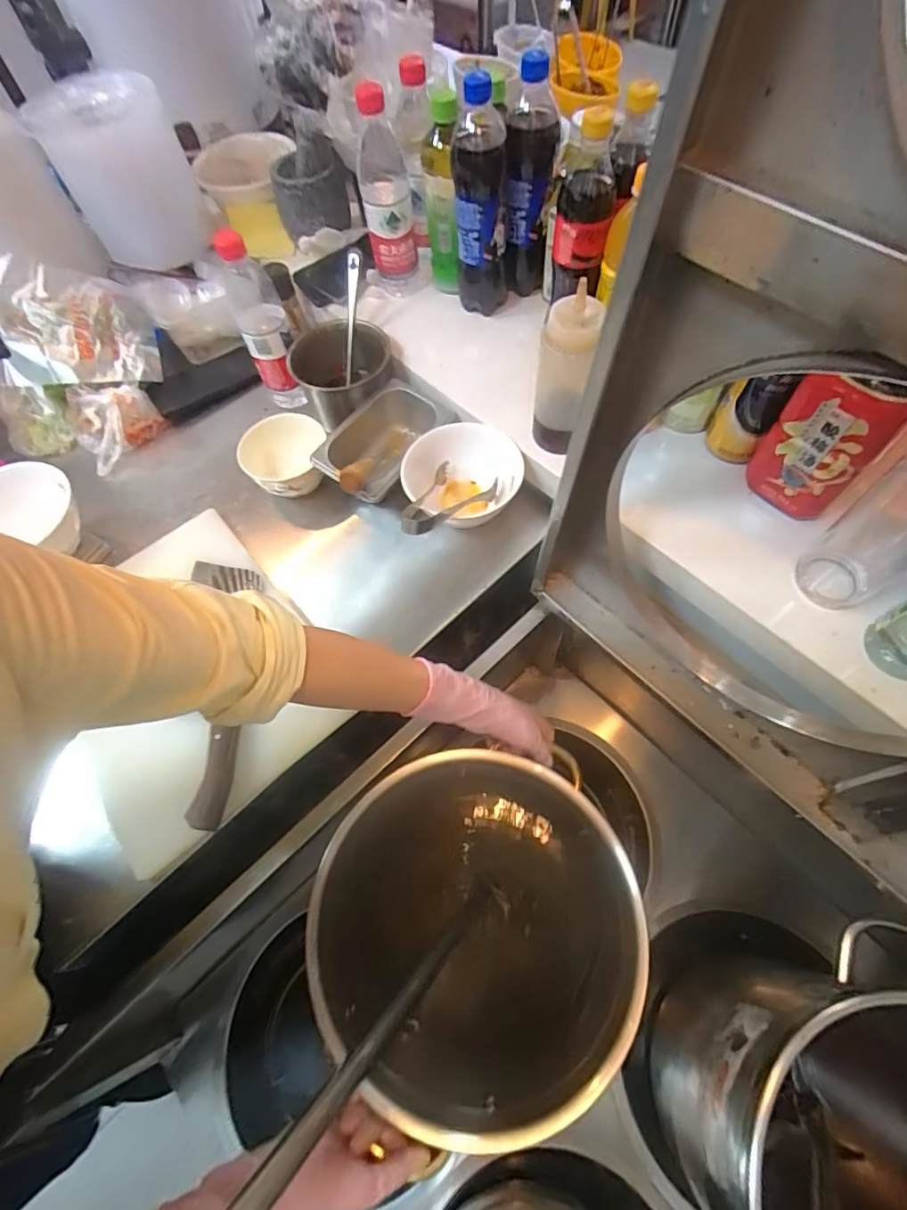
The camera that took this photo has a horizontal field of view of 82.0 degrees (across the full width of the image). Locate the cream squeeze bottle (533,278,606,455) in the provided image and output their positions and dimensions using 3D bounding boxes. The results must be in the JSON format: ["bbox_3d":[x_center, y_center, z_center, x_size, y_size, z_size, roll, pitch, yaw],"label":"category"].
[{"bbox_3d":[0.115,-0.240,0.551,0.054,0.162,0.064,8,64,8],"label":"cream squeeze bottle"}]

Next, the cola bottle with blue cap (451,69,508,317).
[{"bbox_3d":[0.033,-0.480,0.642,0.062,0.219,0.072,-4,63,2],"label":"cola bottle with blue cap"}]

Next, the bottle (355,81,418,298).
[{"bbox_3d":[-0.089,-0.525,0.680,0.066,0.206,0.064,-10,63,-1],"label":"bottle"}]

